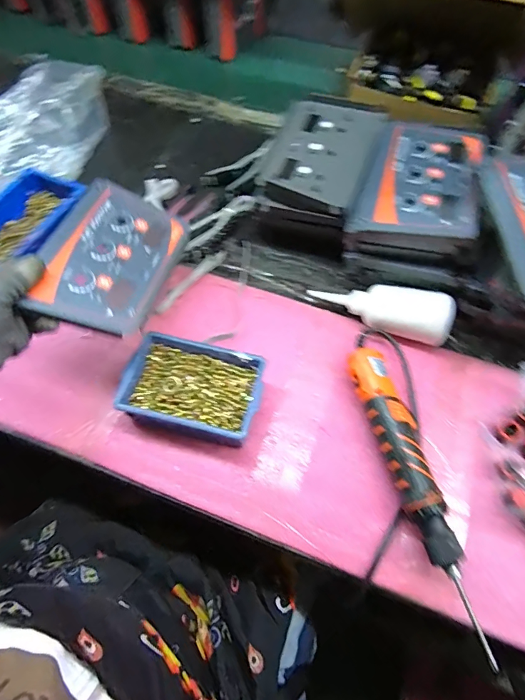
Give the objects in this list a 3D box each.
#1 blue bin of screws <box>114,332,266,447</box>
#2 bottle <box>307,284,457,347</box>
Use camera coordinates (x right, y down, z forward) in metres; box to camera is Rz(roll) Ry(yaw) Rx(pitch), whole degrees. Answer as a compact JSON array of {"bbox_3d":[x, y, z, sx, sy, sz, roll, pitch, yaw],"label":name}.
[{"bbox_3d":[-0.075,0.046,0.454,0.147,0.053,0.107,7,62,4],"label":"blue bin of screws"},{"bbox_3d":[0.144,-0.052,0.507,0.171,0.055,0.055,14,62,9],"label":"bottle"}]

